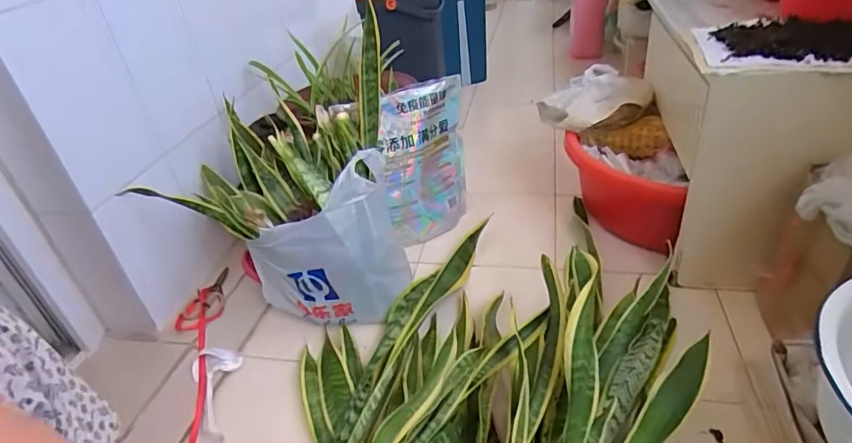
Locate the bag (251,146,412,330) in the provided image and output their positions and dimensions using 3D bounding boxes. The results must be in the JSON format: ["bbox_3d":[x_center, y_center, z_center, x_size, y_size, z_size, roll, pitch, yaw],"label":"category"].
[{"bbox_3d":[-0.167,0.049,0.954,0.273,0.265,0.152,-23,37,-23],"label":"bag"}]

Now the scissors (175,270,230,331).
[{"bbox_3d":[-0.427,0.155,1.020,0.079,0.010,0.170,4,36,16],"label":"scissors"}]

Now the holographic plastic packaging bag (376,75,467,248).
[{"bbox_3d":[0.002,-0.128,1.135,0.208,0.331,0.074,-19,36,-17],"label":"holographic plastic packaging bag"}]

